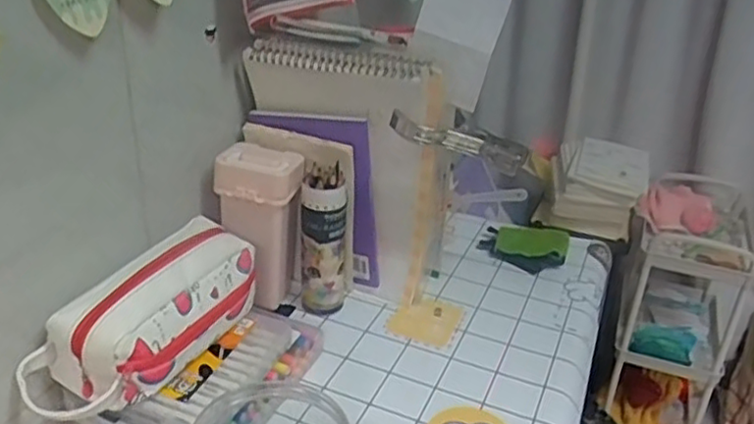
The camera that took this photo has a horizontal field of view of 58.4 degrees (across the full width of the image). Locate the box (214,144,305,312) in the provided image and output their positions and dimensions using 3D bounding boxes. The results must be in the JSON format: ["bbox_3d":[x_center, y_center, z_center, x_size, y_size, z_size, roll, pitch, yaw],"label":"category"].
[{"bbox_3d":[-0.126,0.017,0.736,0.083,0.170,0.073,7,28,7],"label":"box"}]

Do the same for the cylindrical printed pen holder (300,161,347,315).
[{"bbox_3d":[-0.057,0.032,0.732,0.052,0.164,0.048,4,28,1],"label":"cylindrical printed pen holder"}]

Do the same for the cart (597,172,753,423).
[{"bbox_3d":[0.684,0.243,1.549,0.282,0.558,0.399,19,31,26],"label":"cart"}]

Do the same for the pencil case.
[{"bbox_3d":[-0.191,0.088,0.576,0.091,0.091,0.210,20,32,28],"label":"pencil case"}]

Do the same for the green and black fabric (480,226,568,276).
[{"bbox_3d":[0.191,0.044,0.883,0.110,0.036,0.083,13,29,17],"label":"green and black fabric"}]

